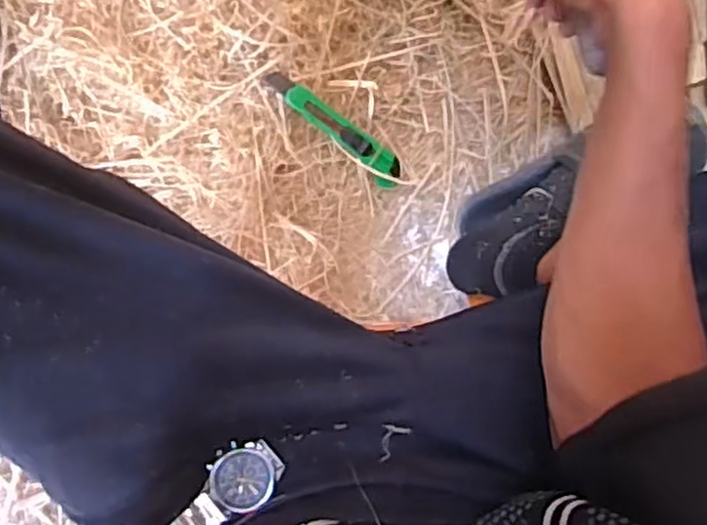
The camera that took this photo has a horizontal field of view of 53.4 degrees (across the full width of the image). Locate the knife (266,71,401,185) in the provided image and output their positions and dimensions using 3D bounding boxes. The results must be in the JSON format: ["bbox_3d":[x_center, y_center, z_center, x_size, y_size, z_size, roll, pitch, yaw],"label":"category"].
[{"bbox_3d":[-0.016,-0.133,0.706,0.165,0.022,0.028,36,95,-21],"label":"knife"}]

